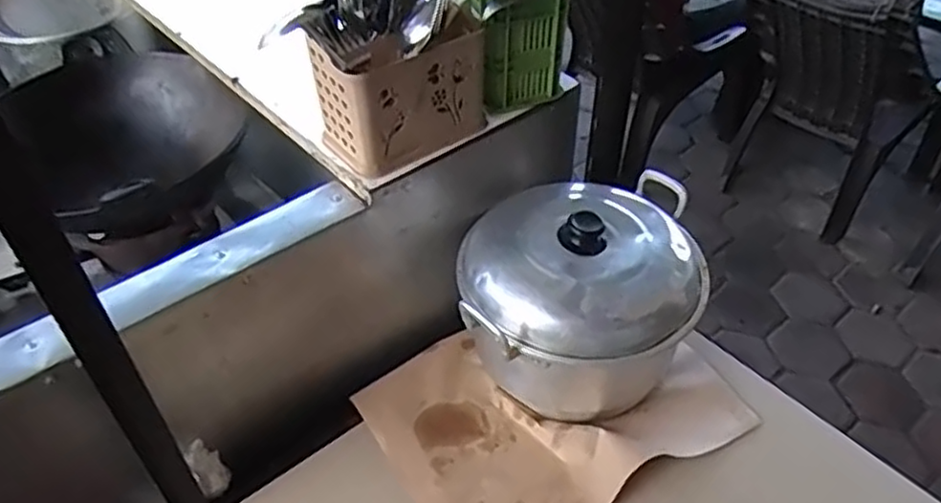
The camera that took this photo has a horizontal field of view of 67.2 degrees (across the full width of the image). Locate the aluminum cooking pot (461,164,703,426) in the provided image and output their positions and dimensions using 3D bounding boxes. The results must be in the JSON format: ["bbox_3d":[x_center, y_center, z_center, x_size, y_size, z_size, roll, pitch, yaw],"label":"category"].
[{"bbox_3d":[0.116,0.043,0.780,0.242,0.193,0.241,-1,43,1],"label":"aluminum cooking pot"}]

